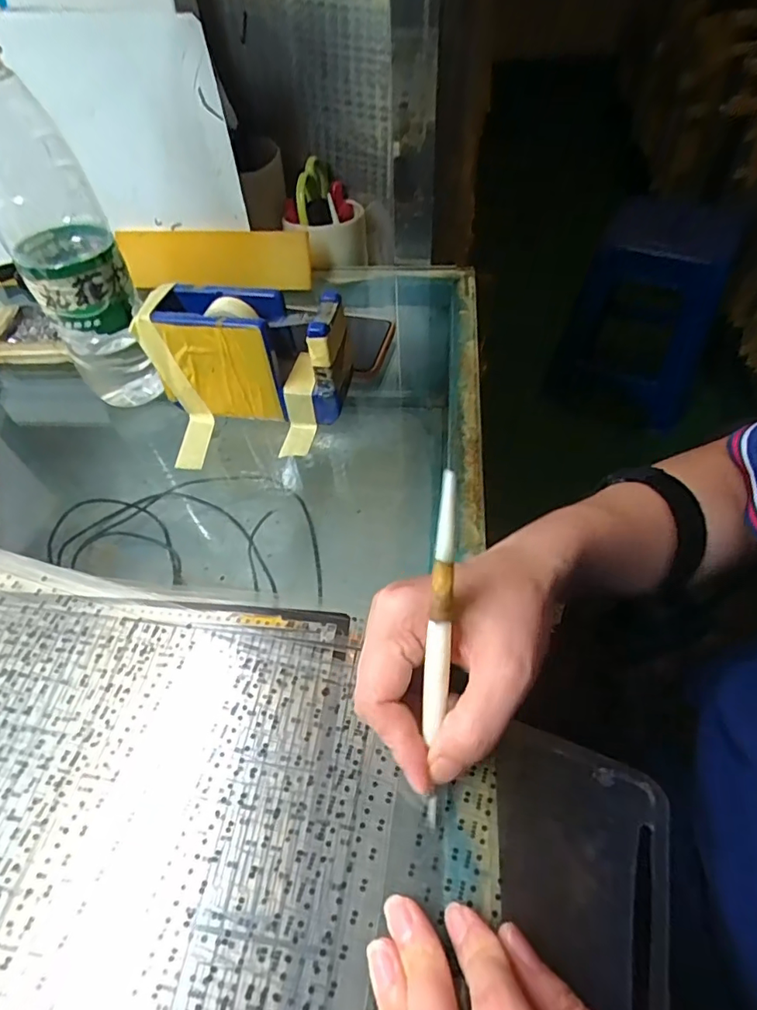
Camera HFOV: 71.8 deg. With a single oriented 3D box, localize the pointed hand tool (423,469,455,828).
[{"bbox_3d":[0.026,0.062,0.219,0.007,0.153,0.007,2,9,6],"label":"pointed hand tool"}]

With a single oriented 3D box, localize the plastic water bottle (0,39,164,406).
[{"bbox_3d":[-0.198,-0.161,0.333,0.061,0.219,0.074,-26,55,-15],"label":"plastic water bottle"}]

